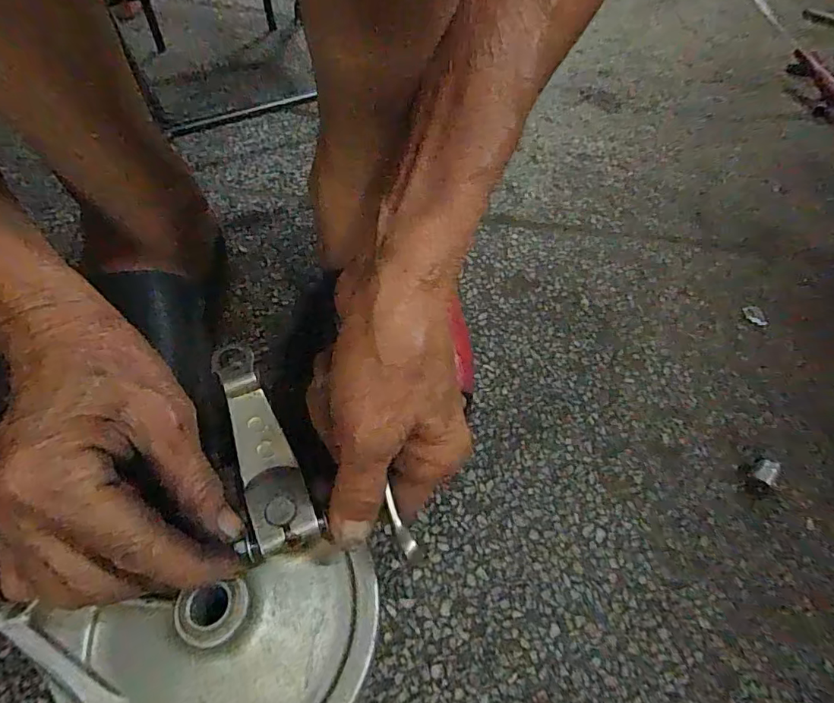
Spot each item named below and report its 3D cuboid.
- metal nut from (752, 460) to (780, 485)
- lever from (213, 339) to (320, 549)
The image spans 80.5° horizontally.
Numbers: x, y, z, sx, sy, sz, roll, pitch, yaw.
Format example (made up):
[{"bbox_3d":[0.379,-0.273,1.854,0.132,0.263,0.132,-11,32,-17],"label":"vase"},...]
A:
[{"bbox_3d":[0.214,0.074,0.303,0.010,0.011,0.012,27,58,15],"label":"metal nut"},{"bbox_3d":[-0.073,0.040,0.227,0.024,0.008,0.098,-20,69,-15],"label":"lever"}]

